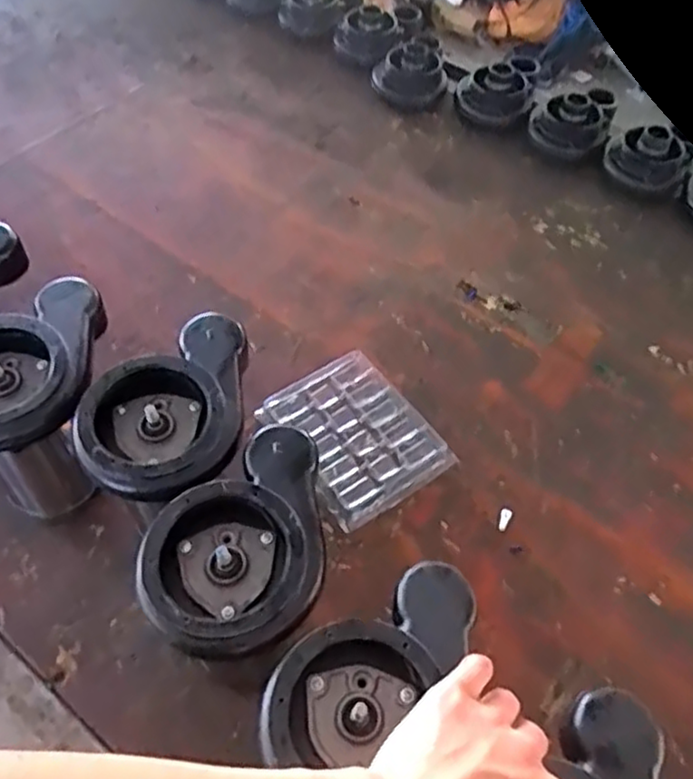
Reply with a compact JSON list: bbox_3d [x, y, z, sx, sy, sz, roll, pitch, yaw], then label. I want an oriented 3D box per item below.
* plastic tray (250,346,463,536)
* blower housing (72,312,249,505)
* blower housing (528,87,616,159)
[{"bbox_3d":[0.008,0.047,0.724,0.136,0.023,0.174,-29,61,-23],"label":"plastic tray"},{"bbox_3d":[-0.139,0.009,0.539,0.113,0.040,0.162,7,54,1],"label":"blower housing"},{"bbox_3d":[0.344,-0.409,1.058,0.120,0.074,0.092,19,55,9],"label":"blower housing"}]

